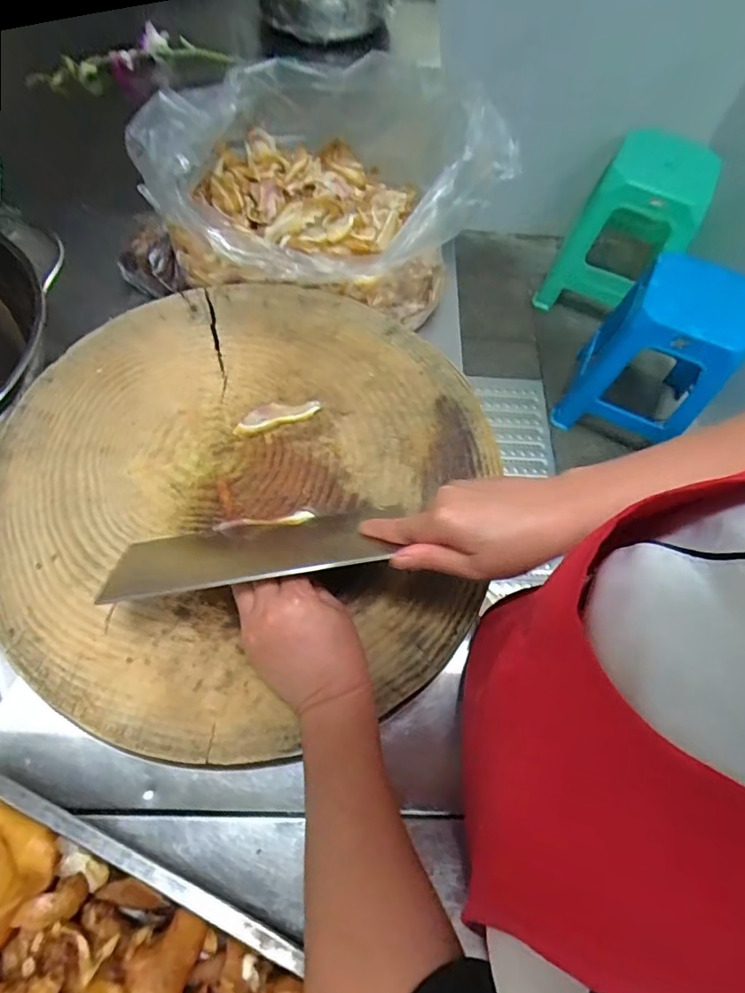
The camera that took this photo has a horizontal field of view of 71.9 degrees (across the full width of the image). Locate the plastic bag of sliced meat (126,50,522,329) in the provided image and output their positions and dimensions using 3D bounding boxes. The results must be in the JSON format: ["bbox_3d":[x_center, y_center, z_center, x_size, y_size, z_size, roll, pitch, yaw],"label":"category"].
[{"bbox_3d":[-0.074,-0.366,0.601,0.349,0.151,0.355,-33,71,-16],"label":"plastic bag of sliced meat"}]

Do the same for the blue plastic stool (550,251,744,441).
[{"bbox_3d":[0.789,-0.387,1.444,0.339,0.454,0.356,25,67,8],"label":"blue plastic stool"}]

